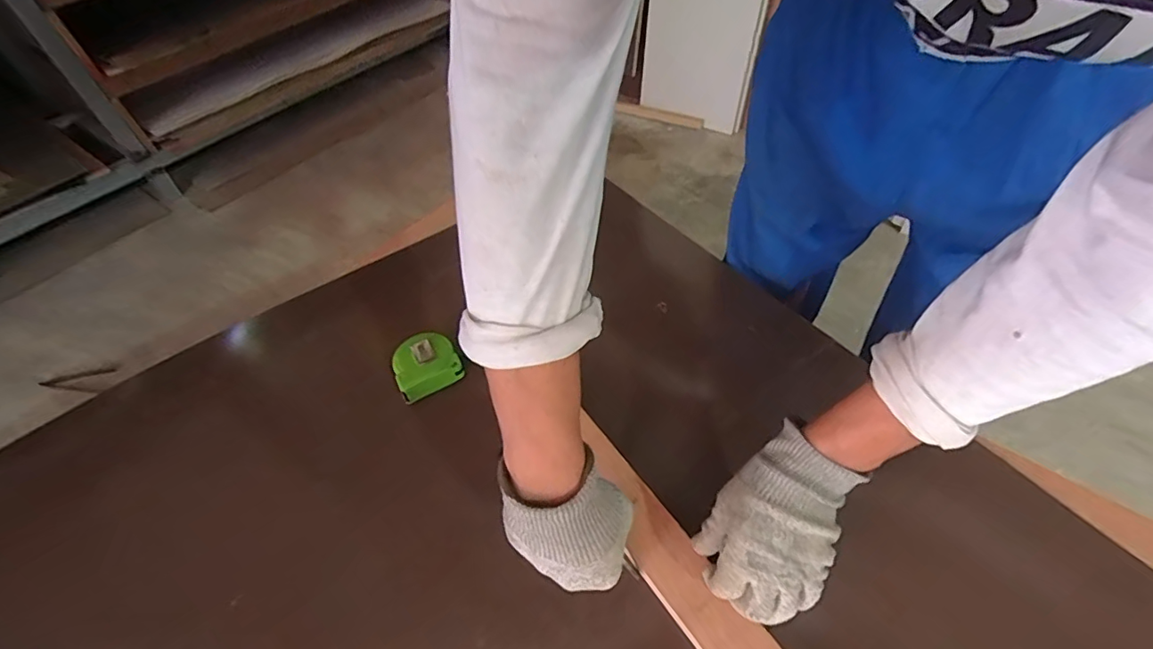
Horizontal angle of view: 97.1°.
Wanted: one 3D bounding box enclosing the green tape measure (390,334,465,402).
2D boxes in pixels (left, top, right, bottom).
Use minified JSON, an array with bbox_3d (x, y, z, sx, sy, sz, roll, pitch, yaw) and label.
[{"bbox_3d":[-0.187,0.046,0.627,0.075,0.034,0.068,-25,52,-16],"label":"green tape measure"}]

